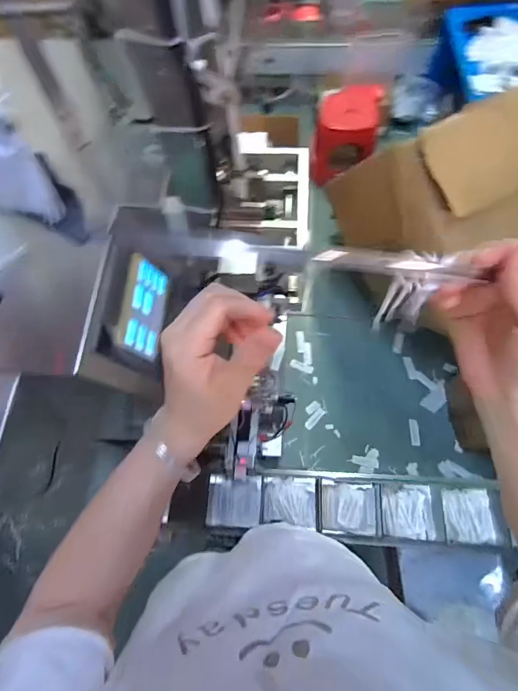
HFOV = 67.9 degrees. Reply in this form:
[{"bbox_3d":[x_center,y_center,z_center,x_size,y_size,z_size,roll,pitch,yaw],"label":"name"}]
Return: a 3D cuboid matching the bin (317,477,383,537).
[{"bbox_3d":[0.238,0.430,1.030,0.170,0.077,0.137,2,68,2],"label":"bin"}]

